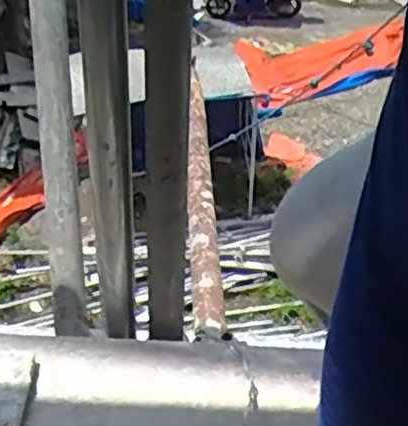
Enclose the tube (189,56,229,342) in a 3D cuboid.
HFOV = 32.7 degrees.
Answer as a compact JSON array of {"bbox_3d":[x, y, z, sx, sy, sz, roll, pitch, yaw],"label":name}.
[{"bbox_3d":[-0.007,-0.060,1.292,0.047,0.044,0.756,-2,37,-2],"label":"tube"}]

